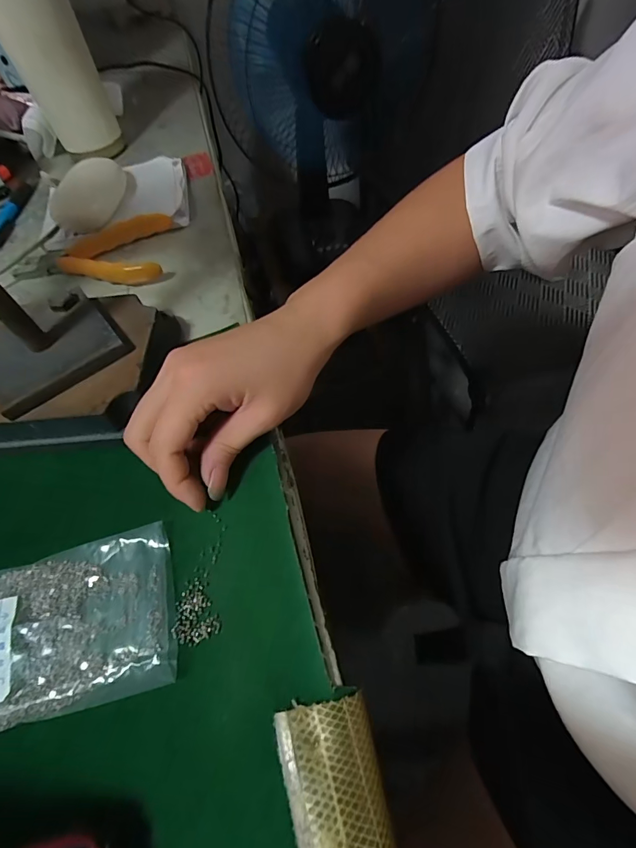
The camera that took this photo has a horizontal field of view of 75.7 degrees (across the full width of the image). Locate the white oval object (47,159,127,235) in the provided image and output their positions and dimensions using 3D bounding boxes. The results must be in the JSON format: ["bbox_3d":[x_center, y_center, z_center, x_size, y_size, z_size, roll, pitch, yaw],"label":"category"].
[{"bbox_3d":[-0.214,-0.219,0.391,0.033,0.039,0.081,18,62,15],"label":"white oval object"}]

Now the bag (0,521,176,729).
[{"bbox_3d":[-0.132,0.101,0.206,0.111,0.011,0.077,-13,59,-7],"label":"bag"}]

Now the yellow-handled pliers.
[{"bbox_3d":[-0.203,-0.154,0.364,0.132,0.016,0.073,-7,59,1],"label":"yellow-handled pliers"}]

